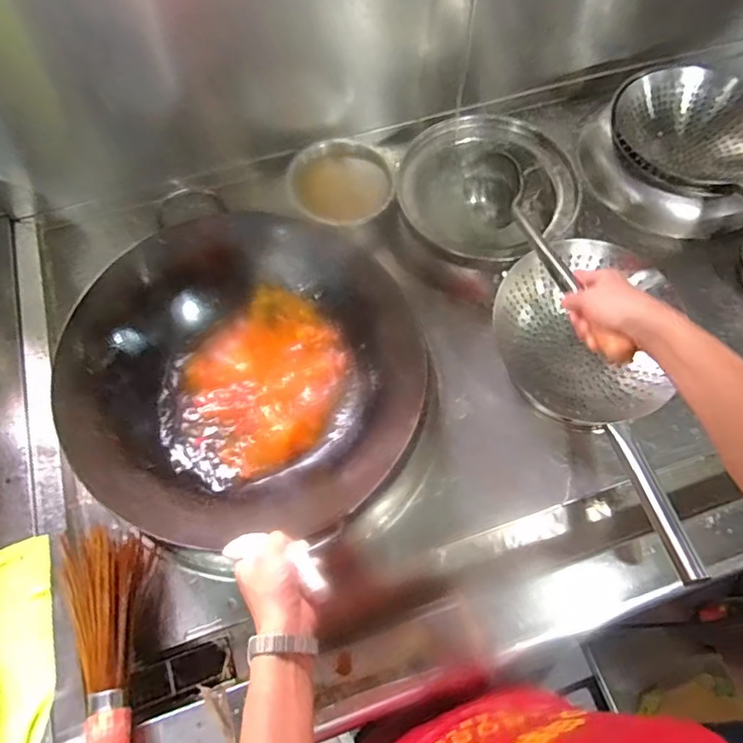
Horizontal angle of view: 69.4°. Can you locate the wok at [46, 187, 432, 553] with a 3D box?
[{"bbox_3d":[-0.149,0.001,0.702,0.406,0.145,0.407,15,65,7],"label":"wok"}]

